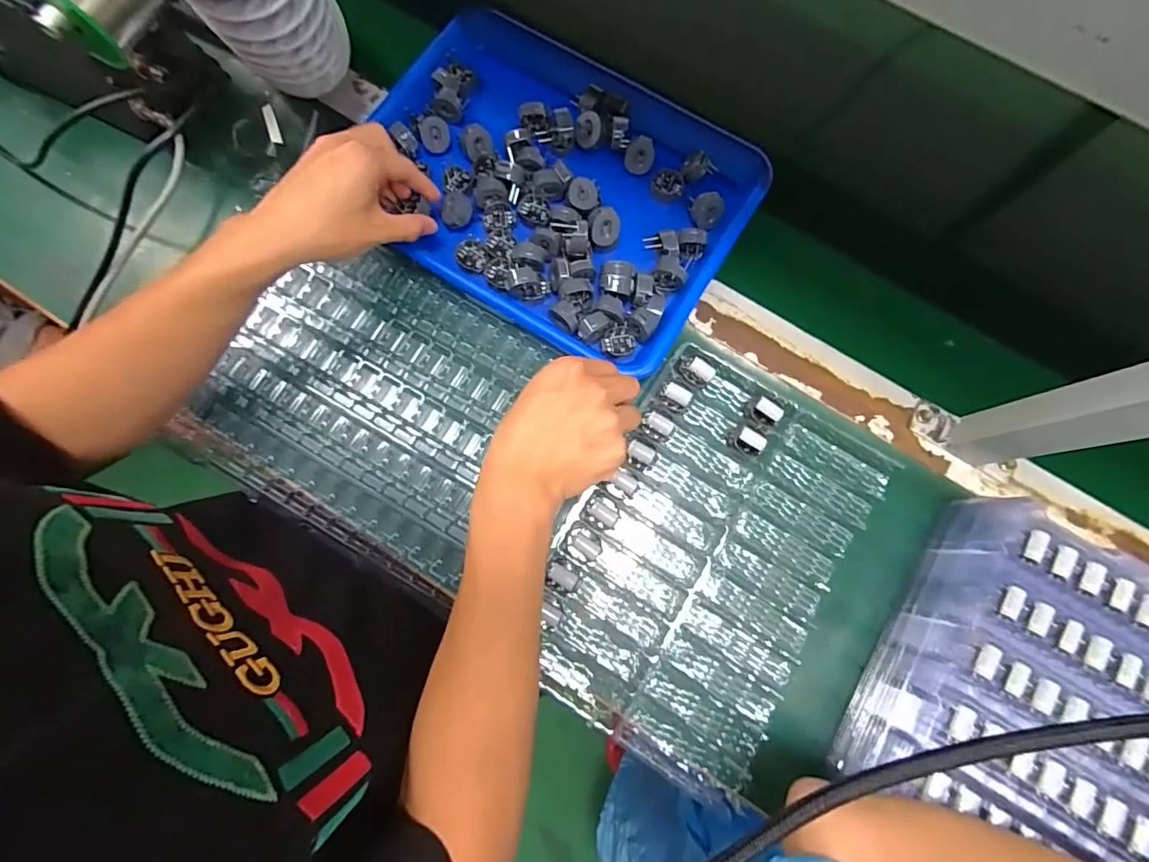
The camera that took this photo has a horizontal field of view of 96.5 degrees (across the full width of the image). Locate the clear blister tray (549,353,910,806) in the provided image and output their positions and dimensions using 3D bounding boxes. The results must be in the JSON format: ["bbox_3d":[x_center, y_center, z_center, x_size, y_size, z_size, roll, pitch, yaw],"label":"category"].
[{"bbox_3d":[0.099,0.094,0.398,0.201,0.024,0.278,32,82,6],"label":"clear blister tray"}]

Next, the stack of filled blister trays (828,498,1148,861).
[{"bbox_3d":[0.405,0.244,0.337,0.400,0.070,0.232,31,80,6],"label":"stack of filled blister trays"}]

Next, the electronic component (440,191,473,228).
[{"bbox_3d":[-0.101,-0.191,0.441,0.023,0.015,0.028,39,80,7],"label":"electronic component"}]

